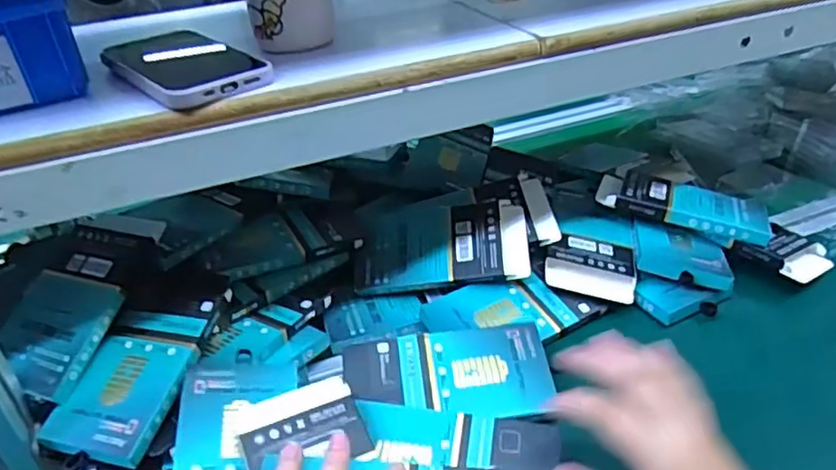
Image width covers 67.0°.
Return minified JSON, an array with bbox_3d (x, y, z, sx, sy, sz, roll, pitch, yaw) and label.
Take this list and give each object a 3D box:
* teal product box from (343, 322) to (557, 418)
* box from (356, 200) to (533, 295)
[{"bbox_3d":[0.021,0.100,0.473,0.151,0.012,0.069,-5,32,3],"label":"teal product box"},{"bbox_3d":[0.019,0.010,0.571,0.154,0.012,0.080,-8,59,10],"label":"box"}]

